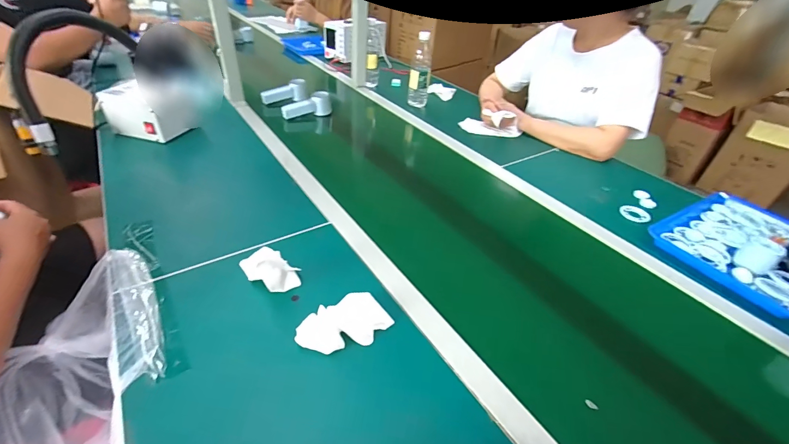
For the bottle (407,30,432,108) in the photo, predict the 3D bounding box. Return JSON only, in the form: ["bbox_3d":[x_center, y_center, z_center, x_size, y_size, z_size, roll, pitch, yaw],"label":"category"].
[{"bbox_3d":[0.087,-0.498,1.186,0.068,0.226,0.068,7,38,2],"label":"bottle"}]

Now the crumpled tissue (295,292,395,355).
[{"bbox_3d":[-0.070,0.138,0.494,0.125,0.025,0.071,-15,42,-25],"label":"crumpled tissue"}]

